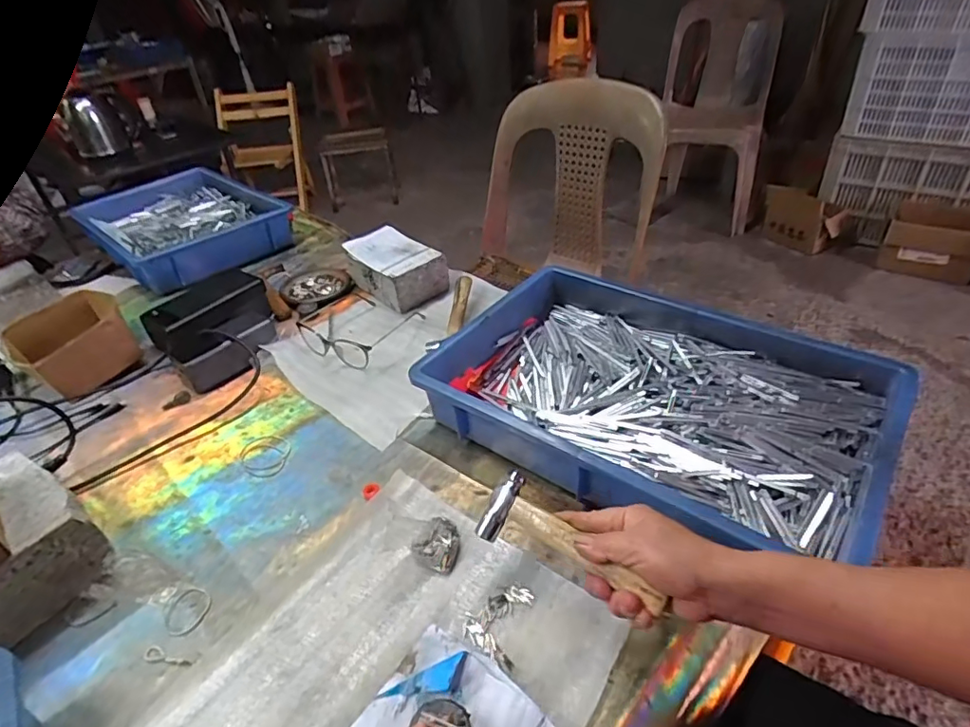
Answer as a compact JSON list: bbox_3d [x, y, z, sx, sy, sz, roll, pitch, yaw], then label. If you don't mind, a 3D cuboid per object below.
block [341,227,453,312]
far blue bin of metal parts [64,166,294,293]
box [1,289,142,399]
[{"bbox_3d":[-0.145,-0.160,0.876,0.108,0.069,0.157,-30,44,-28],"label":"block"},{"bbox_3d":[-0.610,-0.279,1.084,0.289,0.081,0.422,-34,46,-32],"label":"far blue bin of metal parts"},{"bbox_3d":[-0.560,-0.030,0.742,0.144,0.064,0.132,21,44,30],"label":"box"}]

